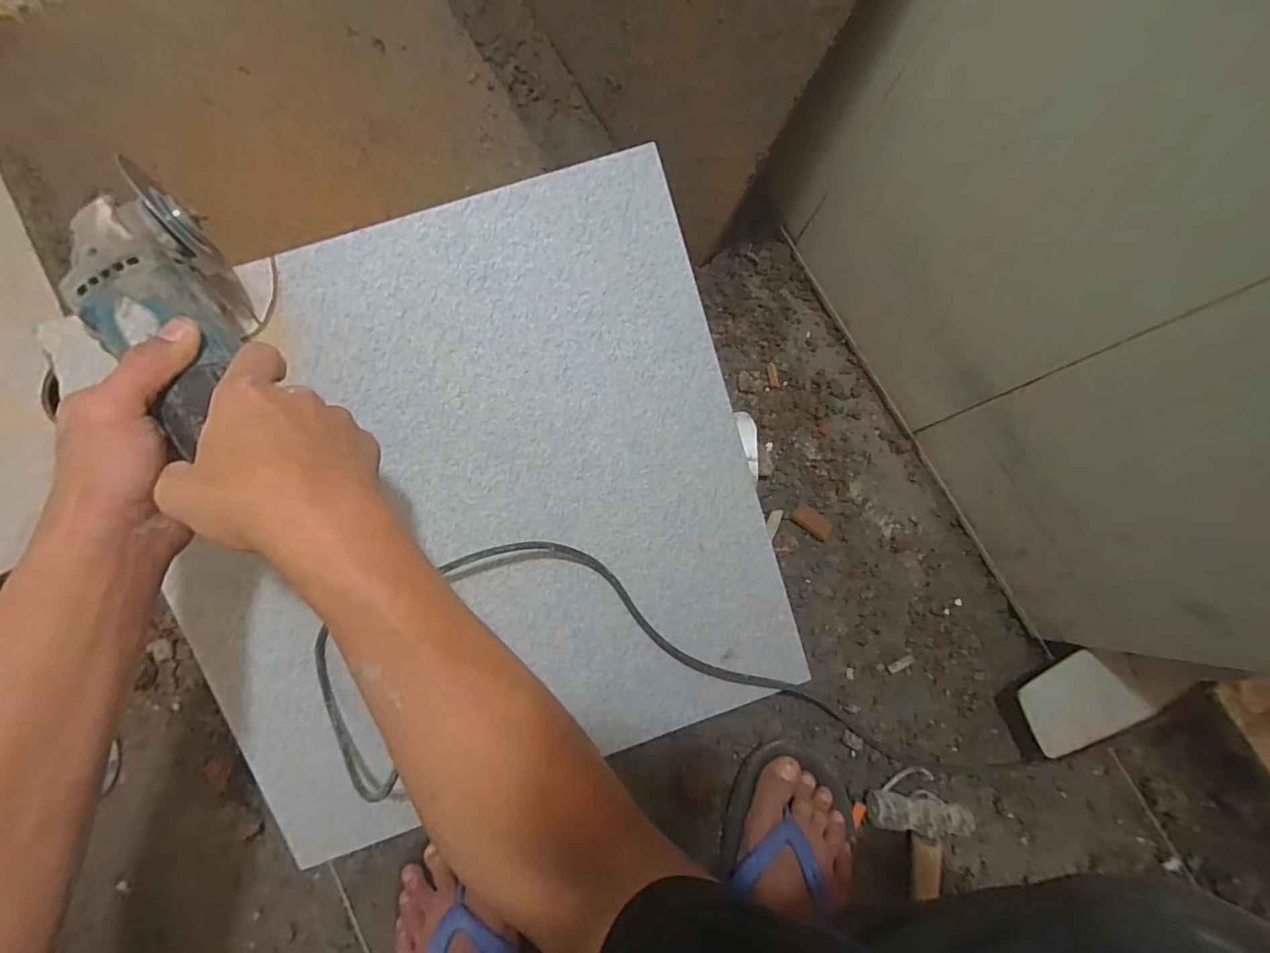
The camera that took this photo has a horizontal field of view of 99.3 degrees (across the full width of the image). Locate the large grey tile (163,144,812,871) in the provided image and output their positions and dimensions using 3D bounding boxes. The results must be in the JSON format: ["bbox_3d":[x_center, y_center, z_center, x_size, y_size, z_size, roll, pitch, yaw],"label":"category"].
[{"bbox_3d":[-0.137,0.038,0.464,0.491,0.014,0.486,-18,99,-4],"label":"large grey tile"}]

